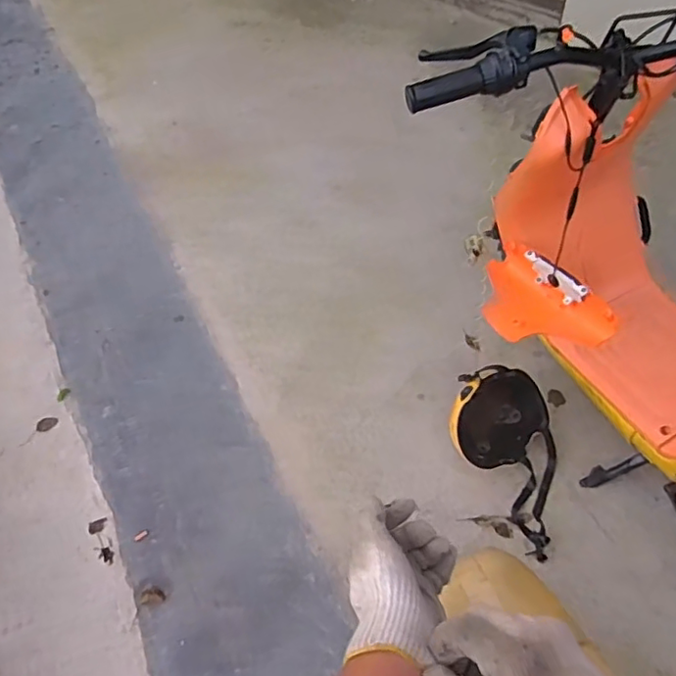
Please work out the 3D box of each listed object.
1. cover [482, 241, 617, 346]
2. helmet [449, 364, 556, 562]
[{"bbox_3d":[0.390,-0.065,1.171,0.149,0.125,0.284,-33,57,-18],"label":"cover"},{"bbox_3d":[0.403,0.287,1.423,0.271,0.198,0.390,11,58,12],"label":"helmet"}]

